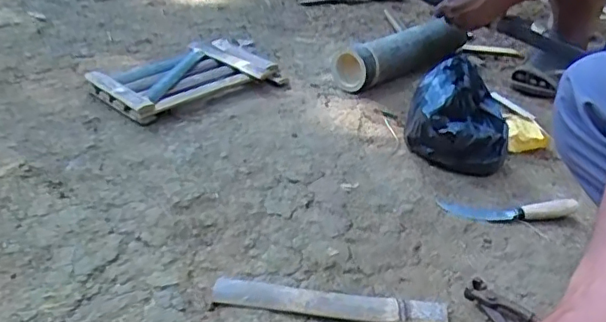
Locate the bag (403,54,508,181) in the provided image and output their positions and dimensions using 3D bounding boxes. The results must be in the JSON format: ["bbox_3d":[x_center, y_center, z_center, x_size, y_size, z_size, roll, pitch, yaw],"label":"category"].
[{"bbox_3d":[0.261,-0.067,0.941,0.163,0.135,0.182,10,34,13],"label":"bag"}]

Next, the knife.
[{"bbox_3d":[0.309,0.070,0.839,0.201,0.013,0.043,0,33,-2],"label":"knife"}]

